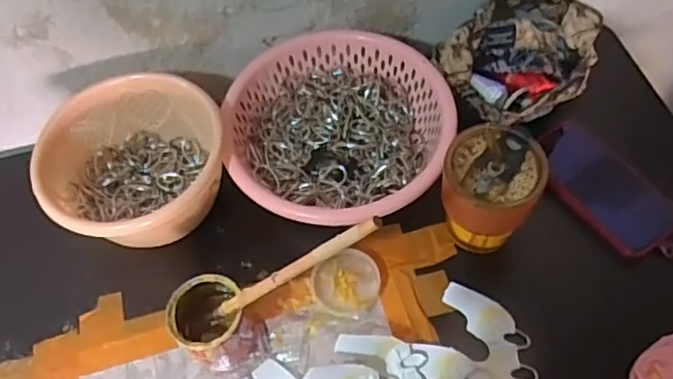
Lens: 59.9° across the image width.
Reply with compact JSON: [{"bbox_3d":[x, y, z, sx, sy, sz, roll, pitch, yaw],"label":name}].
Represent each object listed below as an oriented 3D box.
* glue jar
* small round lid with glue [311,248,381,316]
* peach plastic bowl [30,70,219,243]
[{"bbox_3d":[-0.106,0.116,0.504,0.066,0.067,0.062,-2,59,3],"label":"glue jar"},{"bbox_3d":[0.009,0.087,0.551,0.062,0.010,0.061,-2,59,3],"label":"small round lid with glue"},{"bbox_3d":[-0.186,-0.022,0.558,0.154,0.093,0.151,-2,59,3],"label":"peach plastic bowl"}]

